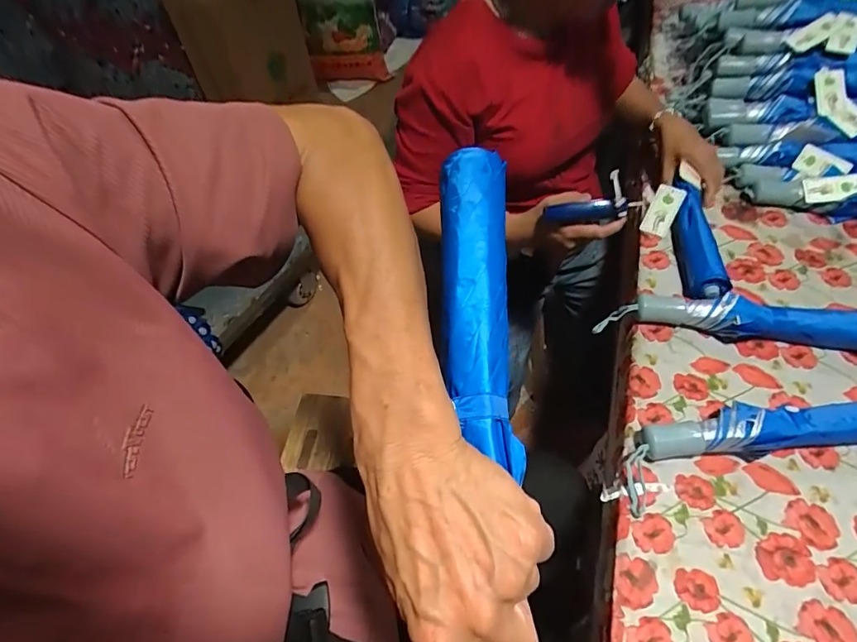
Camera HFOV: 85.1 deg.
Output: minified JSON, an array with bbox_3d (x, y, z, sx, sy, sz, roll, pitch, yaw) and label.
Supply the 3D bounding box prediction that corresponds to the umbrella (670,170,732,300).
[{"bbox_3d":[0.410,-0.125,0.726,0.056,0.050,0.230,3,52,6],"label":"umbrella"}]

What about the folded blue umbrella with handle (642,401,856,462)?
[{"bbox_3d":[0.422,0.118,0.535,0.349,0.053,0.056,-7,52,-2],"label":"folded blue umbrella with handle"}]

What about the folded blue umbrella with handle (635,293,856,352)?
[{"bbox_3d":[0.466,0.003,0.626,0.360,0.049,0.055,5,52,7],"label":"folded blue umbrella with handle"}]

